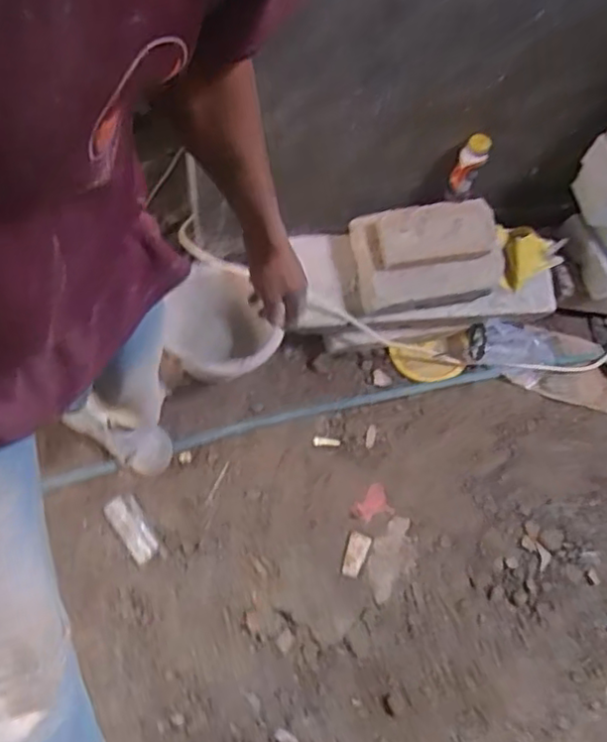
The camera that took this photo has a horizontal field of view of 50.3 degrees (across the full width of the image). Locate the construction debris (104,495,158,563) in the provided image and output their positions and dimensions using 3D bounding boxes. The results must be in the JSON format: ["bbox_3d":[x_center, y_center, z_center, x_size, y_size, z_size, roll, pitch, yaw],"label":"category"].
[{"bbox_3d":[-0.328,0.299,1.236,0.056,0.011,0.135,-31,68,-18],"label":"construction debris"}]

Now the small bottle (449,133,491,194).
[{"bbox_3d":[0.333,-0.414,1.302,0.050,0.123,0.038,34,42,14],"label":"small bottle"}]

